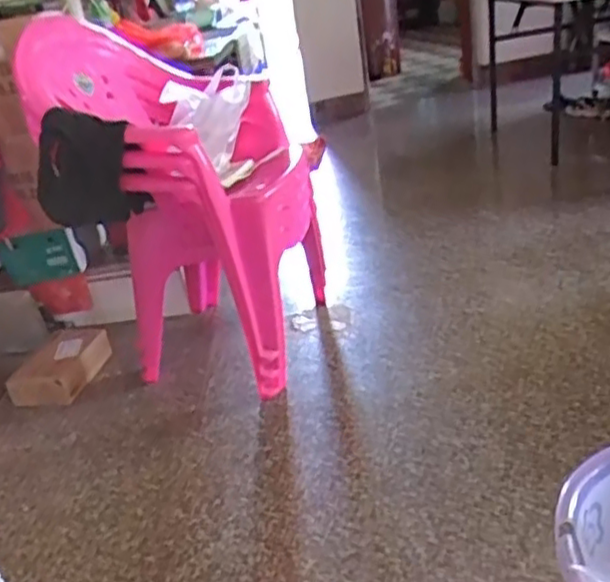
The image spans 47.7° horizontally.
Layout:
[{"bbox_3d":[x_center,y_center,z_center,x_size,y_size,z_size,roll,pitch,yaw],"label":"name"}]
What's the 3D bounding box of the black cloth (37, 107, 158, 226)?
[{"bbox_3d":[-0.536,-0.299,1.730,0.308,0.290,0.107,7,31,29],"label":"black cloth"}]

